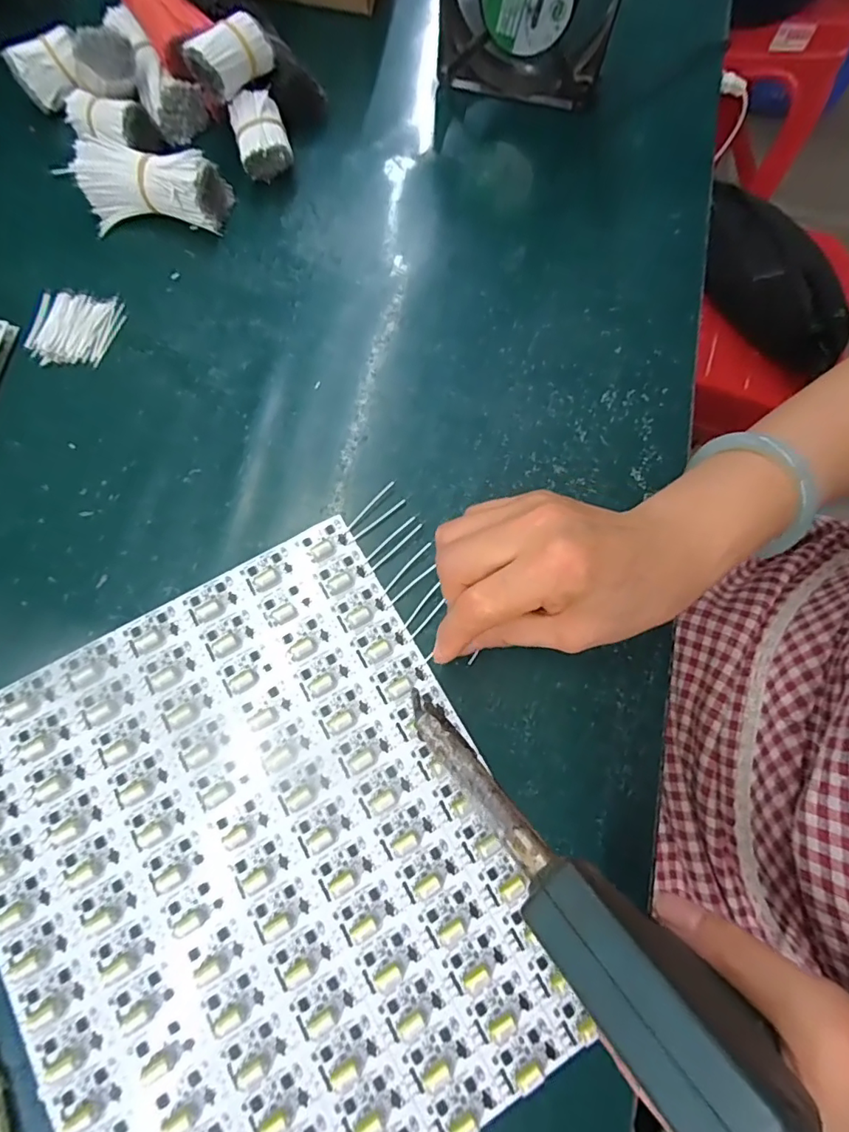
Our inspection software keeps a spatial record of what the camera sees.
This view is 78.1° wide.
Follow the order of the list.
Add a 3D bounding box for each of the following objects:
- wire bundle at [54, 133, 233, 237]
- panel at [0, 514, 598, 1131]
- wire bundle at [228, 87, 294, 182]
[{"bbox_3d":[-0.185,-0.253,0.350,0.098,0.033,0.044,12,74,1],"label":"wire bundle"},{"bbox_3d":[-0.081,0.146,0.259,0.236,0.008,0.286,-29,77,-9],"label":"panel"},{"bbox_3d":[-0.113,-0.296,0.363,0.034,0.032,0.046,-15,76,-6],"label":"wire bundle"}]

